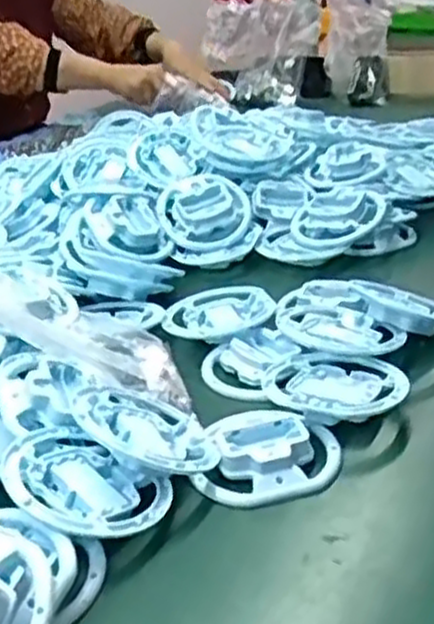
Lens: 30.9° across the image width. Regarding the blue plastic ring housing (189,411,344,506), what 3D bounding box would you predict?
[{"bbox_3d":[0.034,0.093,0.525,0.094,0.020,0.079,-4,26,3],"label":"blue plastic ring housing"}]

